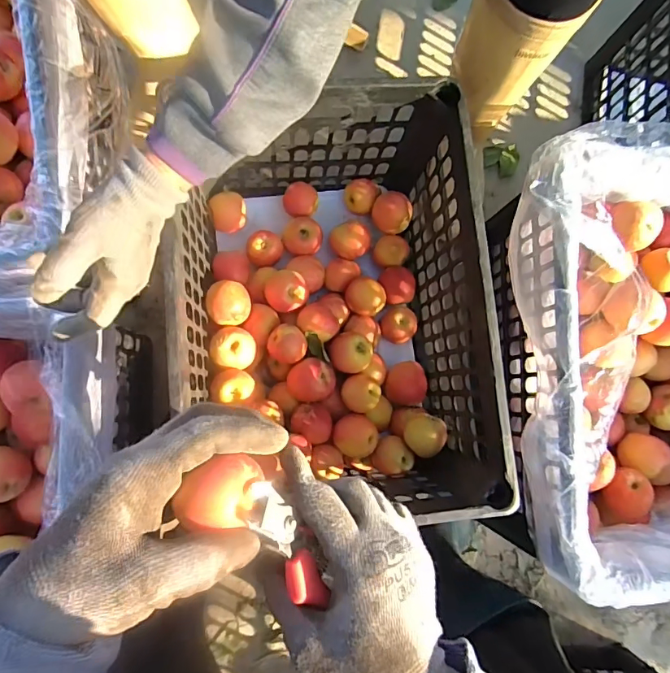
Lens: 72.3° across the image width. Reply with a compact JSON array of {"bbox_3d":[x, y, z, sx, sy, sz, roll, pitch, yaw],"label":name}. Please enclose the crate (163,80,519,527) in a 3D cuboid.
[{"bbox_3d":[-0.010,-0.030,0.597,0.332,0.252,0.463,-4,83,-5],"label":"crate"}]

